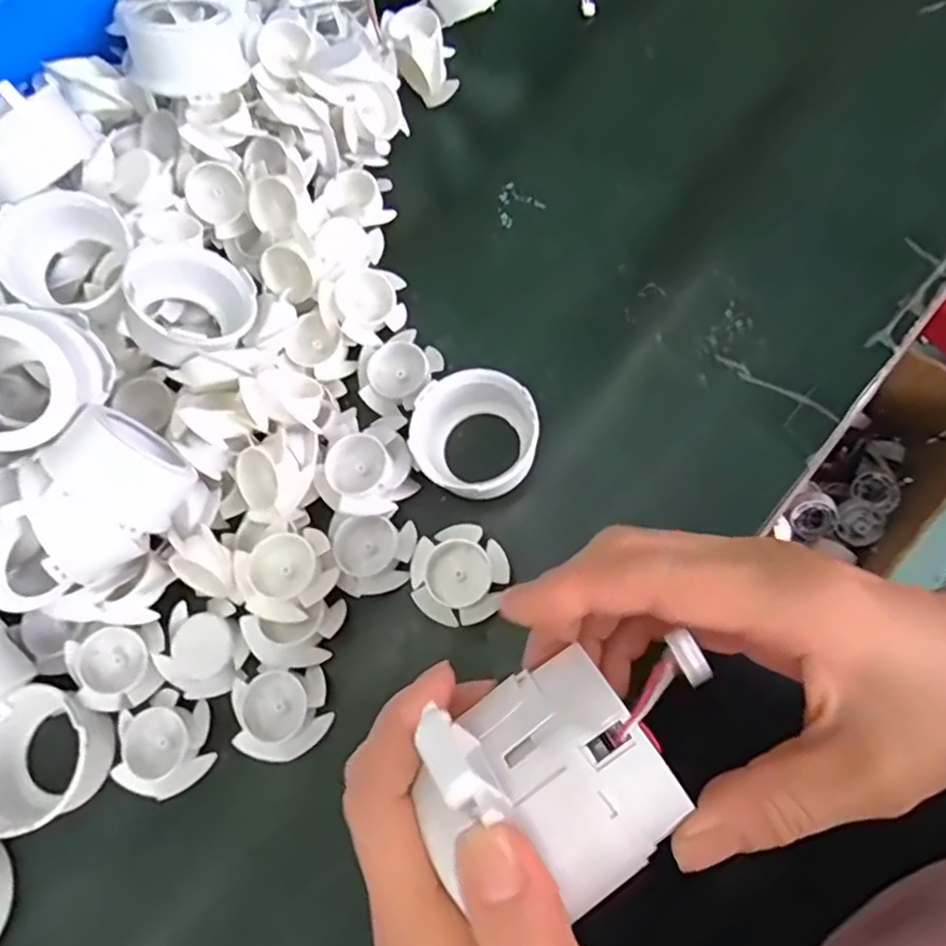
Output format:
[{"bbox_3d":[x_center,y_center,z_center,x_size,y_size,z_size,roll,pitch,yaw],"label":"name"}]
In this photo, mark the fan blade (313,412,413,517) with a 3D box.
[{"bbox_3d":[-0.045,0.001,0.291,0.044,0.022,0.036,-24,79,-5],"label":"fan blade"}]

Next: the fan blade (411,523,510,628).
[{"bbox_3d":[-0.006,0.043,0.281,0.038,0.014,0.040,-1,74,5],"label":"fan blade"}]

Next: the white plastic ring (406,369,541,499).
[{"bbox_3d":[0.000,-0.018,0.290,0.055,0.025,0.049,14,76,9],"label":"white plastic ring"}]

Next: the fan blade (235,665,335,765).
[{"bbox_3d":[-0.078,0.099,0.271,0.037,0.015,0.034,-12,73,2],"label":"fan blade"}]

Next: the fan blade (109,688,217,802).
[{"bbox_3d":[-0.128,0.111,0.272,0.038,0.008,0.039,-1,74,5],"label":"fan blade"}]

